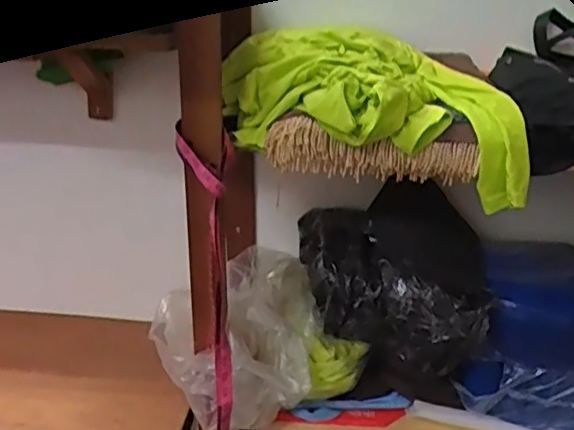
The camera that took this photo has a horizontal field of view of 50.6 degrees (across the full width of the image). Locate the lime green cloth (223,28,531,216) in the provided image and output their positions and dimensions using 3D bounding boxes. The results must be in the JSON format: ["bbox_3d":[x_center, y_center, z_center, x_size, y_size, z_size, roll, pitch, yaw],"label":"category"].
[{"bbox_3d":[0.117,-0.165,0.929,0.418,0.186,0.282,2,22,-1],"label":"lime green cloth"}]

